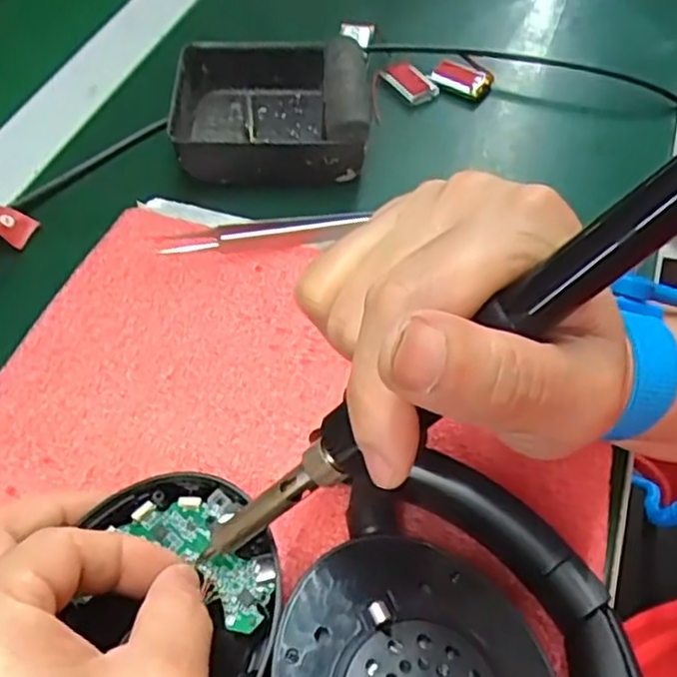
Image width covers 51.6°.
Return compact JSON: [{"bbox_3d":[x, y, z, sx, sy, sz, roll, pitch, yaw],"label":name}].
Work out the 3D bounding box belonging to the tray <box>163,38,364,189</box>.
[{"bbox_3d":[-0.033,-0.121,0.351,0.093,0.031,0.086,-3,54,1],"label":"tray"}]

